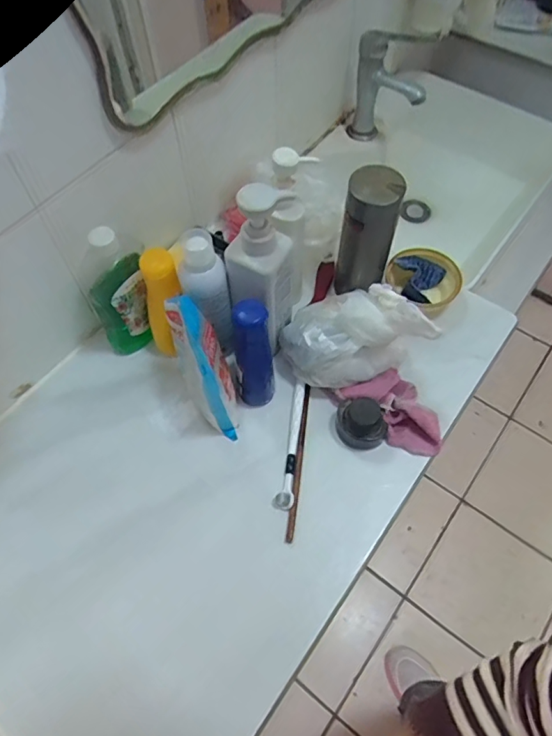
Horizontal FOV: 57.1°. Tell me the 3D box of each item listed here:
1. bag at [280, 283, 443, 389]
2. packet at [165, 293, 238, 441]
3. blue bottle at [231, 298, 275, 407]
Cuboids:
[{"bbox_3d":[0.090,-0.032,0.604,0.161,0.122,0.107,32,65,17],"label":"bag"},{"bbox_3d":[-0.079,0.000,0.578,0.055,0.154,0.119,-17,62,-9],"label":"packet"},{"bbox_3d":[-0.026,-0.012,0.589,0.046,0.151,0.053,-8,61,-4],"label":"blue bottle"}]

